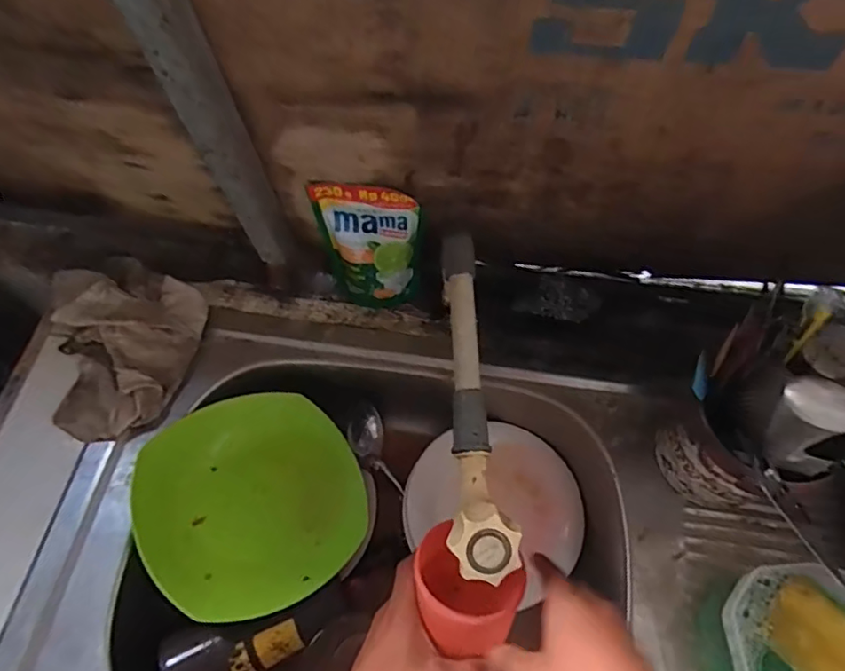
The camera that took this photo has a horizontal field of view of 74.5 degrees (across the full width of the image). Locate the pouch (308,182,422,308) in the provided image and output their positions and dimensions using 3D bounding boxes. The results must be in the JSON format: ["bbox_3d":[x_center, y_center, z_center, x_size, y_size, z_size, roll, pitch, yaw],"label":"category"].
[{"bbox_3d":[-0.056,-0.087,0.589,0.102,0.159,0.040,4,62,1],"label":"pouch"}]

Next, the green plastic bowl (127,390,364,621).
[{"bbox_3d":[-0.173,0.168,0.572,0.210,0.050,0.211,-21,65,-12],"label":"green plastic bowl"}]

